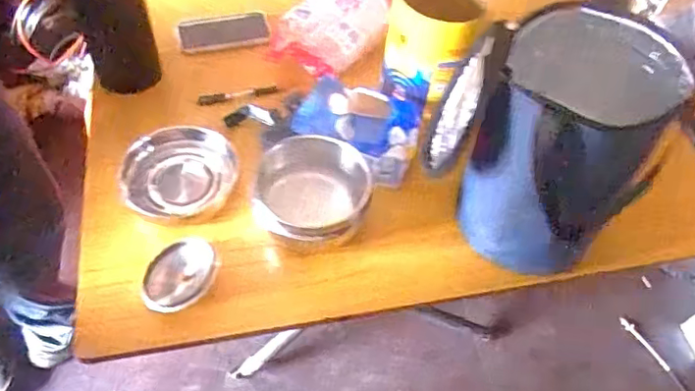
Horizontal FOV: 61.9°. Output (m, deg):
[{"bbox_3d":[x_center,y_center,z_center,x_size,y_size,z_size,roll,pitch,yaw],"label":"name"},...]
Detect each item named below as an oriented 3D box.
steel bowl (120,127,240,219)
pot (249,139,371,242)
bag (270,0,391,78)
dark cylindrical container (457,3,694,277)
[{"bbox_3d":[-0.224,-0.035,0.772,0.148,0.038,0.127,-11,56,-13],"label":"steel bowl"},{"bbox_3d":[-0.046,0.003,0.729,0.134,0.087,0.138,3,54,-4],"label":"pot"},{"bbox_3d":[-0.013,-0.292,0.955,0.140,0.071,0.227,21,55,10],"label":"bag"},{"bbox_3d":[0.239,-0.050,0.679,0.160,0.260,0.175,3,54,-4],"label":"dark cylindrical container"}]

